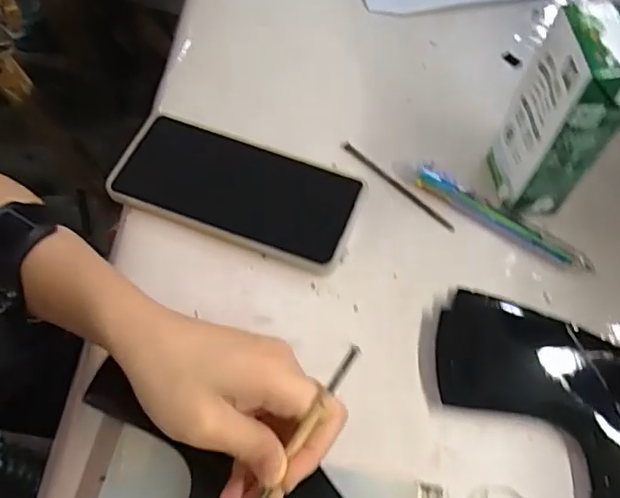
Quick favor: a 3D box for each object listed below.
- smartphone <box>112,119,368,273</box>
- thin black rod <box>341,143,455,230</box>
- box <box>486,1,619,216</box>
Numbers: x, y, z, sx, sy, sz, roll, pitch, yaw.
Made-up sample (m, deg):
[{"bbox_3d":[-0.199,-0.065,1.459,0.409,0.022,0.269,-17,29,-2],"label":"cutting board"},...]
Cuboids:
[{"bbox_3d":[-0.048,-0.041,0.390,0.161,0.016,0.075,19,62,9],"label":"smartphone"},{"bbox_3d":[0.061,-0.045,0.405,0.099,0.007,0.007,39,67,18],"label":"thin black rod"},{"bbox_3d":[0.149,-0.075,0.345,0.048,0.131,0.055,7,61,2],"label":"box"}]

